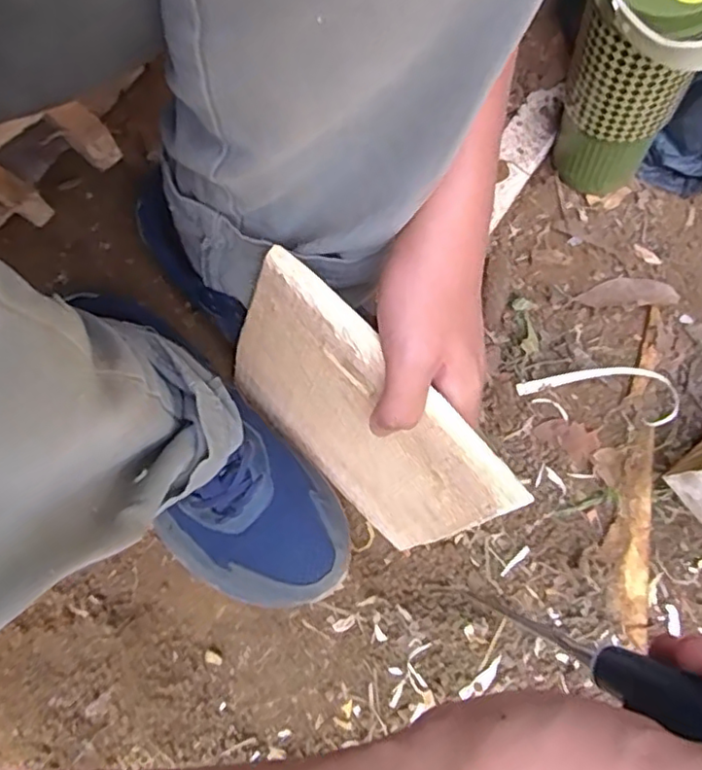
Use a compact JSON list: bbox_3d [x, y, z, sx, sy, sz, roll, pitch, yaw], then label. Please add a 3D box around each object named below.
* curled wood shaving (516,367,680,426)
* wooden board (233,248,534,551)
[{"bbox_3d":[0.200,0.004,0.512,0.123,0.016,0.047,7,75,12],"label":"curled wood shaving"},{"bbox_3d":[0.000,0.026,0.403,0.185,0.183,0.010,45,64,4],"label":"wooden board"}]

